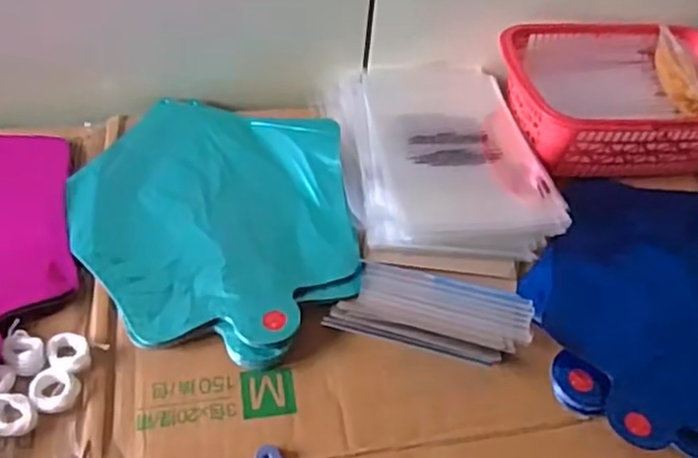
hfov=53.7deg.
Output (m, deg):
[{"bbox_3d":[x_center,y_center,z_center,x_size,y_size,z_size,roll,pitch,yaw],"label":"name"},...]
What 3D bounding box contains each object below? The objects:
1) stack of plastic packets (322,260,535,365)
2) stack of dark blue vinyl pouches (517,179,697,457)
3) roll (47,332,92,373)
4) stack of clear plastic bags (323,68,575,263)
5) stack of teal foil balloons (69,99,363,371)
[{"bbox_3d":[0.058,0.057,0.468,0.130,0.020,0.064,12,49,4],"label":"stack of plastic packets"},{"bbox_3d":[0.253,0.050,0.510,0.253,0.028,0.223,-3,50,-9],"label":"stack of dark blue vinyl pouches"},{"bbox_3d":[-0.176,0.079,0.435,0.024,0.009,0.027,-18,54,-21],"label":"roll"},{"bbox_3d":[0.072,-0.074,0.579,0.159,0.025,0.228,-4,50,-10],"label":"stack of clear plastic bags"},{"bbox_3d":[-0.101,-0.015,0.518,0.200,0.019,0.252,-2,49,-8],"label":"stack of teal foil balloons"}]

